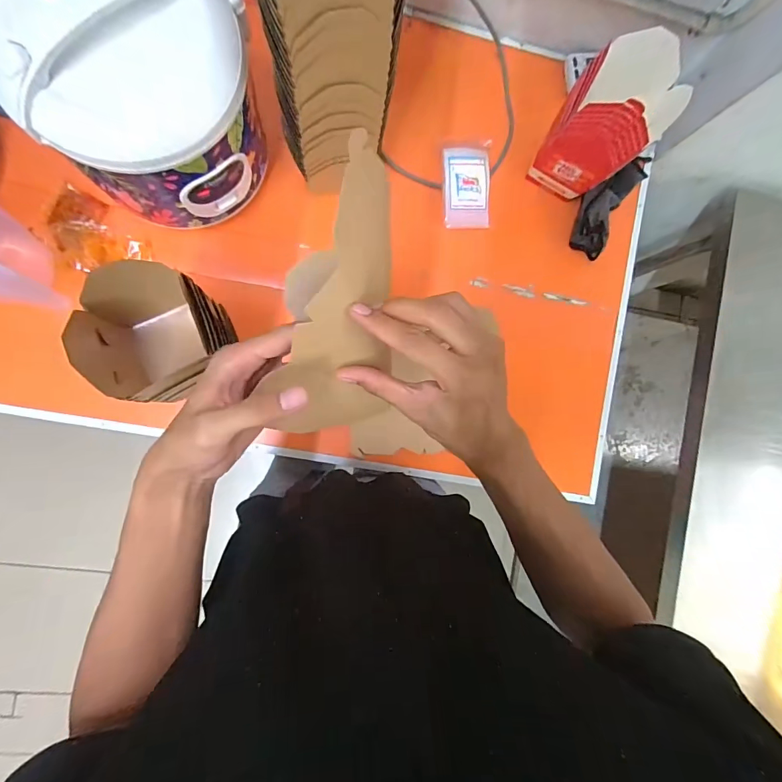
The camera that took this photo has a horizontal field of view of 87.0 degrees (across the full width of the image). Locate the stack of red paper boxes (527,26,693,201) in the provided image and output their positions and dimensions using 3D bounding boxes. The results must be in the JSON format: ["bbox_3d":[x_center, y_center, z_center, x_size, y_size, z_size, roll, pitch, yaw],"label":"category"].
[{"bbox_3d":[0.297,-0.382,0.592,0.127,0.204,0.105,36,85,-6],"label":"stack of red paper boxes"}]

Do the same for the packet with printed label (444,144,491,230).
[{"bbox_3d":[0.125,-0.336,0.678,0.074,0.019,0.128,-1,90,-8],"label":"packet with printed label"}]

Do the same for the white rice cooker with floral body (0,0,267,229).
[{"bbox_3d":[-0.291,-0.349,0.496,0.235,0.208,0.218,14,88,-8],"label":"white rice cooker with floral body"}]

